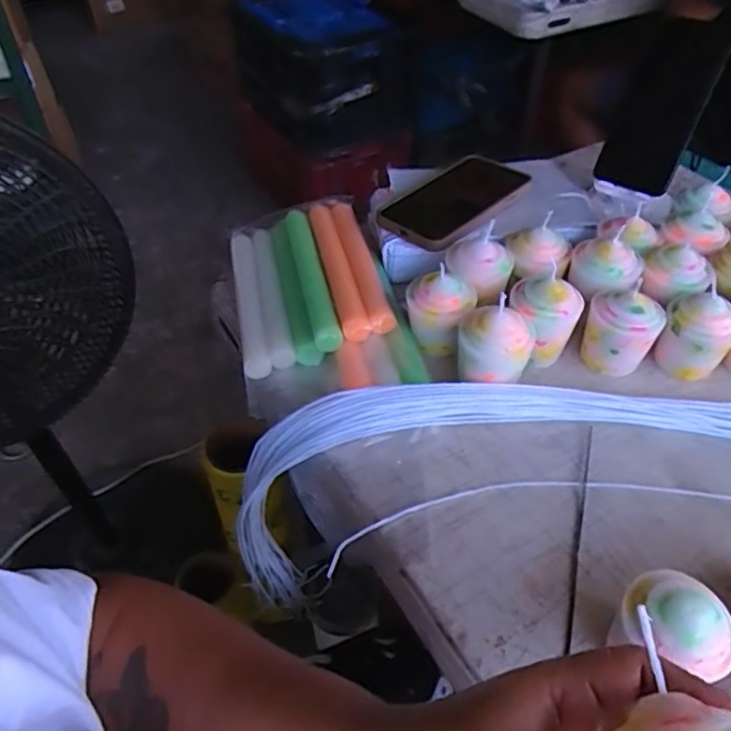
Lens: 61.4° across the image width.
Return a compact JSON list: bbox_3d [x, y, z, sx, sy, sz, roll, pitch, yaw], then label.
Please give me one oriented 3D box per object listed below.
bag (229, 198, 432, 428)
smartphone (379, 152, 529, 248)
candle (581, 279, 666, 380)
[{"bbox_3d":[-0.047,-0.070,0.568,0.146,0.051,0.254,-10,46,-8],"label":"bag"},{"bbox_3d":[0.088,-0.166,0.608,0.088,0.010,0.161,32,54,28],"label":"smartphone"},{"bbox_3d":[0.212,-0.031,0.511,0.055,0.065,0.060,20,49,20],"label":"candle"}]

